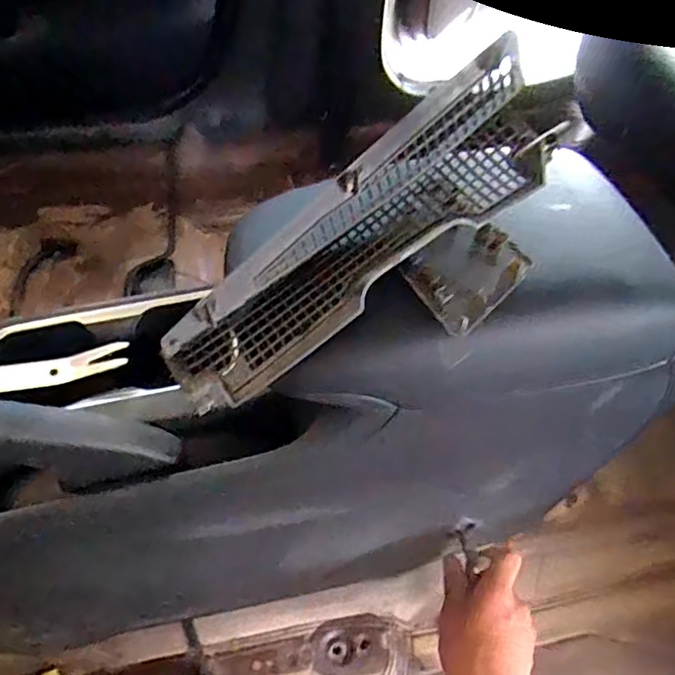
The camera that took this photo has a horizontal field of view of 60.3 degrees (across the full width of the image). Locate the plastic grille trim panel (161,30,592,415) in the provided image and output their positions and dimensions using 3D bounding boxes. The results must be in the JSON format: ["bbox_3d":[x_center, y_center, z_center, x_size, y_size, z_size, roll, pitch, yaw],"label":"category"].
[{"bbox_3d":[0.022,-0.040,0.310,0.244,0.053,0.107,-37,61,-2],"label":"plastic grille trim panel"}]

